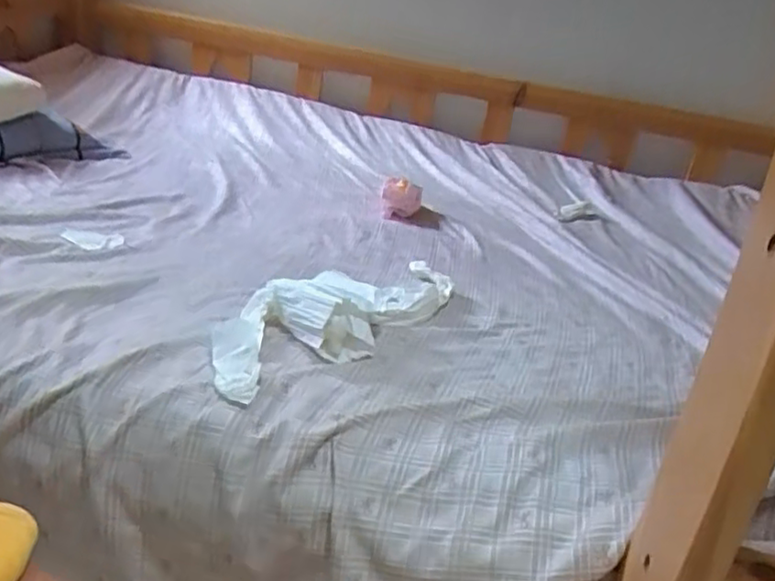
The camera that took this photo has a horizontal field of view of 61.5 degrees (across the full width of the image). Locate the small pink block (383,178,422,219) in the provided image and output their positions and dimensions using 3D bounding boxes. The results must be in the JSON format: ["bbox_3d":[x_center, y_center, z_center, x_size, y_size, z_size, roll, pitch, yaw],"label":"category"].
[{"bbox_3d":[0.030,-0.194,1.364,0.080,0.067,0.076,9,24,4],"label":"small pink block"}]

